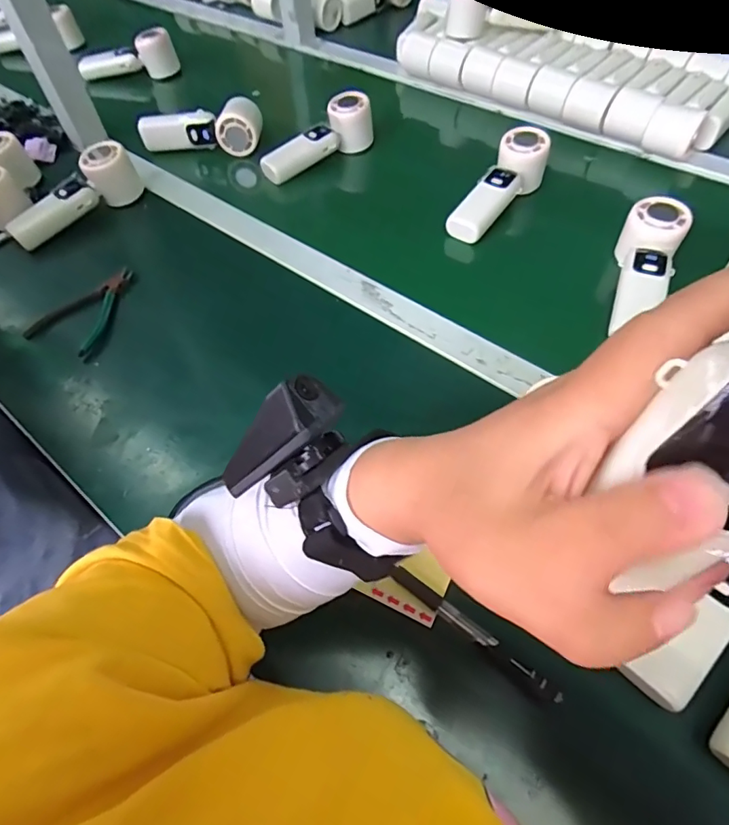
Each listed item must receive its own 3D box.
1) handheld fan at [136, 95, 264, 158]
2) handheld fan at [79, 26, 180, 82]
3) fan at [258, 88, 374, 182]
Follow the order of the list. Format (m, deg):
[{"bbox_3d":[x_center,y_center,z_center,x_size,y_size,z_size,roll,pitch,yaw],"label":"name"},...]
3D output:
[{"bbox_3d":[-0.226,-0.397,0.689,0.165,0.063,0.048,5,56,8],"label":"handheld fan"},{"bbox_3d":[-0.398,-0.599,0.834,0.155,0.063,0.045,-16,56,-6],"label":"handheld fan"},{"bbox_3d":[-0.066,-0.366,0.657,0.164,0.055,0.044,-30,58,-15],"label":"fan"}]

